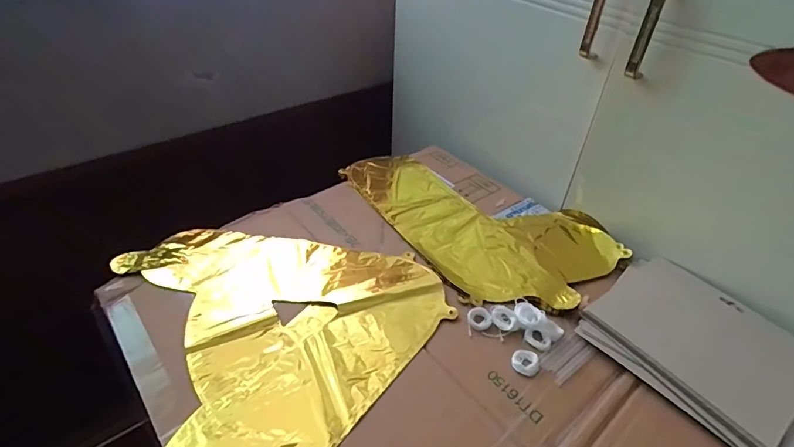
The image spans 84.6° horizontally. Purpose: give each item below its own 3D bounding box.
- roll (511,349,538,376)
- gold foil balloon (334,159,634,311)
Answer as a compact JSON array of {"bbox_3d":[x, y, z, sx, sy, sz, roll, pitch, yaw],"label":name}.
[{"bbox_3d":[0.135,0.145,0.458,0.027,0.008,0.026,2,41,-1],"label":"roll"},{"bbox_3d":[0.119,-0.021,0.654,0.250,0.018,0.387,-21,46,-25],"label":"gold foil balloon"}]

